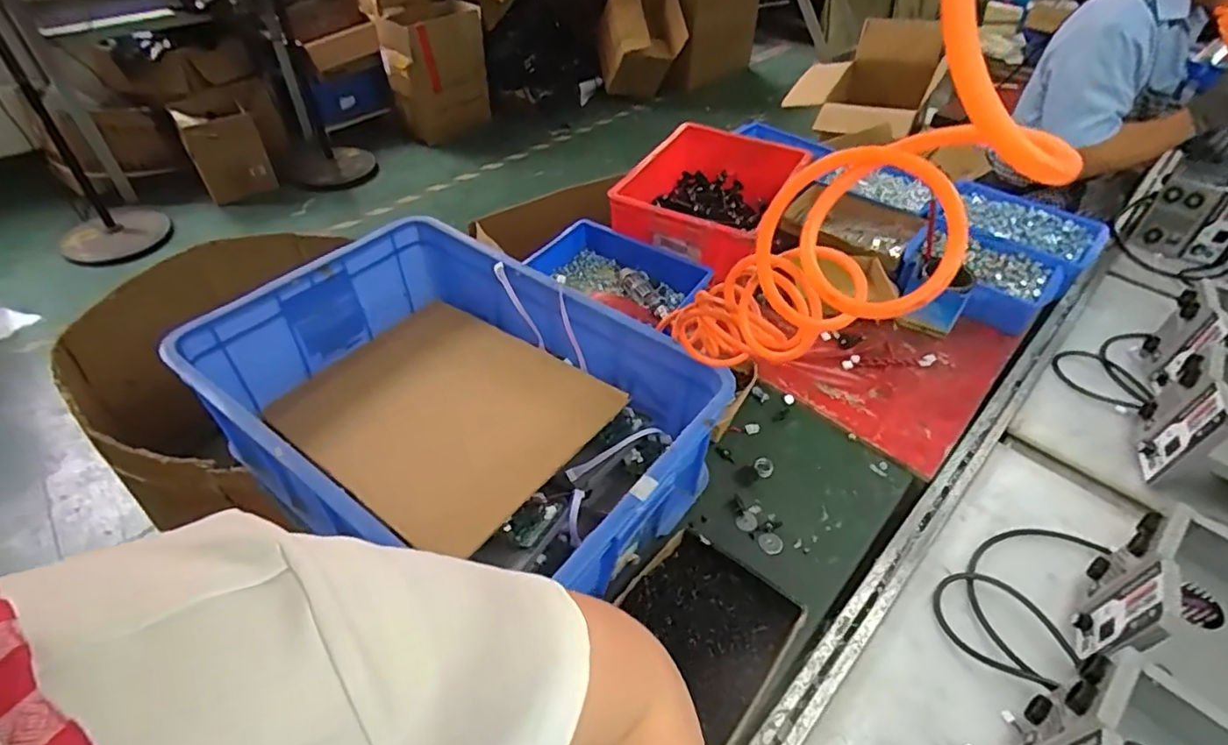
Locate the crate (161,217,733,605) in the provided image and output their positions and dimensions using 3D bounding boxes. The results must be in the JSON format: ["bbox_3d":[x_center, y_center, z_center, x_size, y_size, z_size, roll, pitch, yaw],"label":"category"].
[{"bbox_3d":[-0.194,0.040,0.794,0.590,0.177,0.379,27,50,23],"label":"crate"}]

